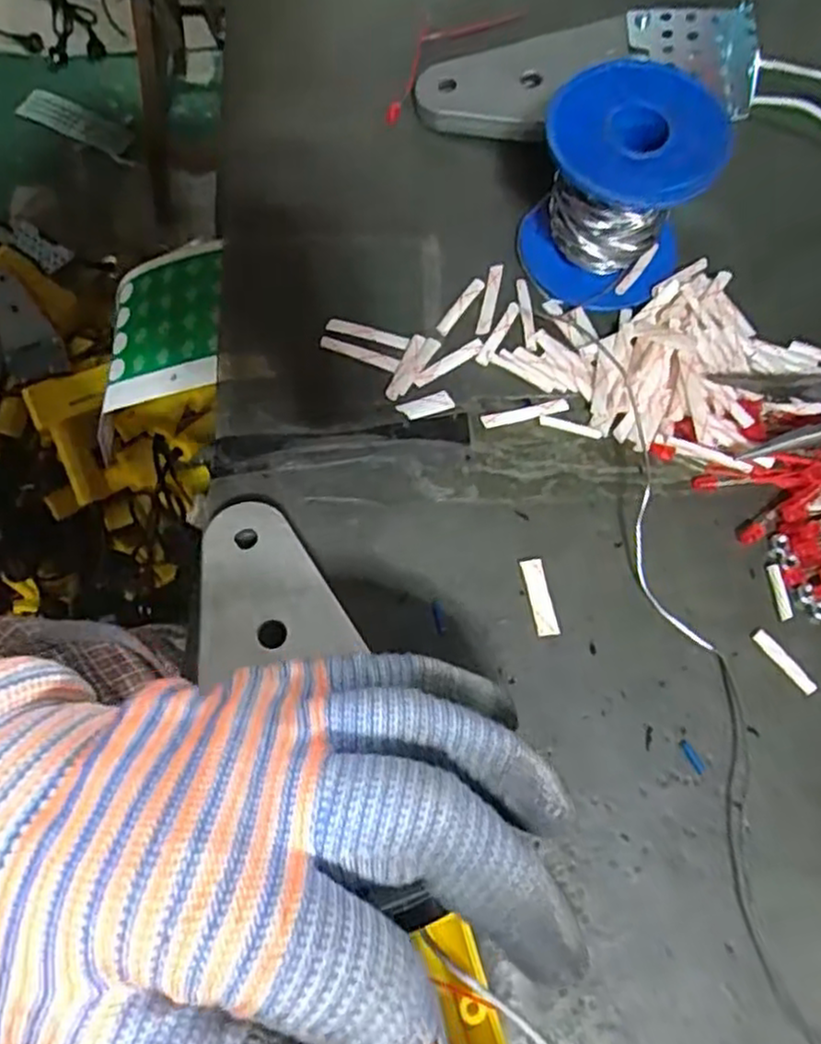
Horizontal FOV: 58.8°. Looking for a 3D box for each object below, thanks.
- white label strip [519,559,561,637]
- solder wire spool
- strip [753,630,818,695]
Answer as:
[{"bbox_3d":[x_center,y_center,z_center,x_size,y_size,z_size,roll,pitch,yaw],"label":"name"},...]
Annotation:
[{"bbox_3d":[0.046,0.026,0.255,0.008,0.004,0.027,-11,71,-5],"label":"white label strip"},{"bbox_3d":[0.080,-0.129,0.280,0.061,0.064,0.063,0,70,-1],"label":"solder wire spool"},{"bbox_3d":[0.129,0.048,0.251,0.005,0.004,0.026,-41,77,0],"label":"strip"}]

